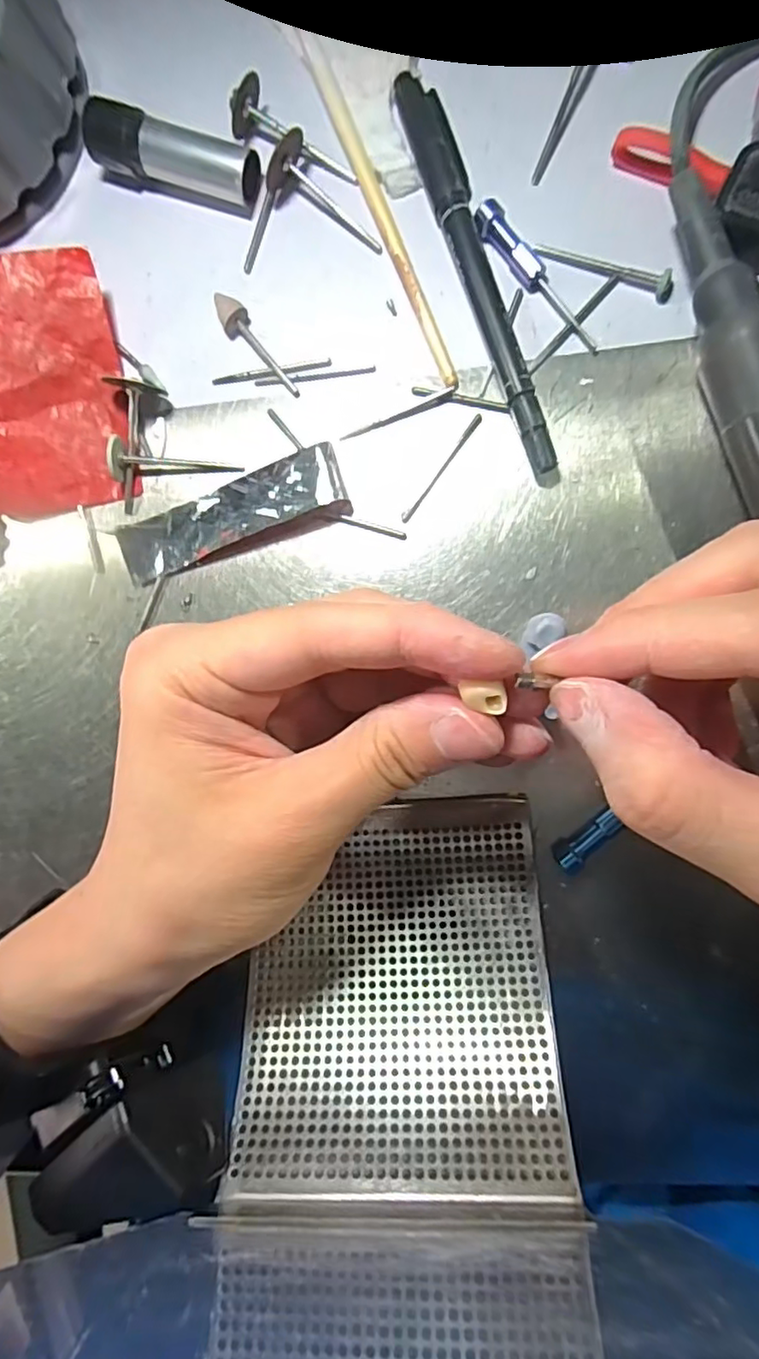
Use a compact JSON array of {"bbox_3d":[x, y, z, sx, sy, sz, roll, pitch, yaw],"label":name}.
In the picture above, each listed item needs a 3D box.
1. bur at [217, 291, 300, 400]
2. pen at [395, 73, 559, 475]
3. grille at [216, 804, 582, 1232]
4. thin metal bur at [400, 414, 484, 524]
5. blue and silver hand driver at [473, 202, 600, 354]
[{"bbox_3d":[-0.045,-0.118,0.217,0.010,0.007,0.043,-33,89,6],"label":"bur"},{"bbox_3d":[0.033,-0.137,0.205,0.013,0.011,0.140,-18,90,6],"label":"pen"},{"bbox_3d":[0.005,0.097,0.194,0.096,0.014,0.112,-4,60,8],"label":"grille"},{"bbox_3d":[0.022,-0.074,0.211,0.004,0.004,0.044,37,96,3],"label":"thin metal bur"},{"bbox_3d":[0.053,-0.135,0.205,0.009,0.007,0.060,-37,88,6],"label":"blue and silver hand driver"}]

